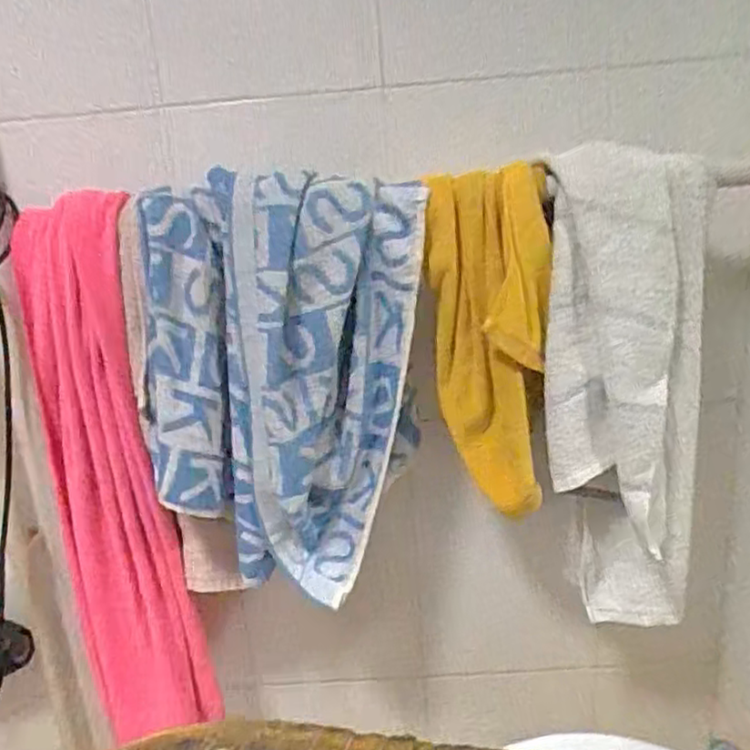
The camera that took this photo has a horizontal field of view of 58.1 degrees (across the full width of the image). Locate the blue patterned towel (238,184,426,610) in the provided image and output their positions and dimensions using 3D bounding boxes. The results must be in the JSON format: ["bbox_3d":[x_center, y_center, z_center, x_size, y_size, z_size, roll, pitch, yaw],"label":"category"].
[{"bbox_3d":[-0.046,0.017,0.699,0.199,0.413,0.062,-9,18,-14],"label":"blue patterned towel"}]

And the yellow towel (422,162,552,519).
[{"bbox_3d":[0.115,-0.027,0.686,0.116,0.332,0.067,-2,17,7],"label":"yellow towel"}]

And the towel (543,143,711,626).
[{"bbox_3d":[0.257,0.028,0.694,0.135,0.486,0.120,4,19,25],"label":"towel"}]

